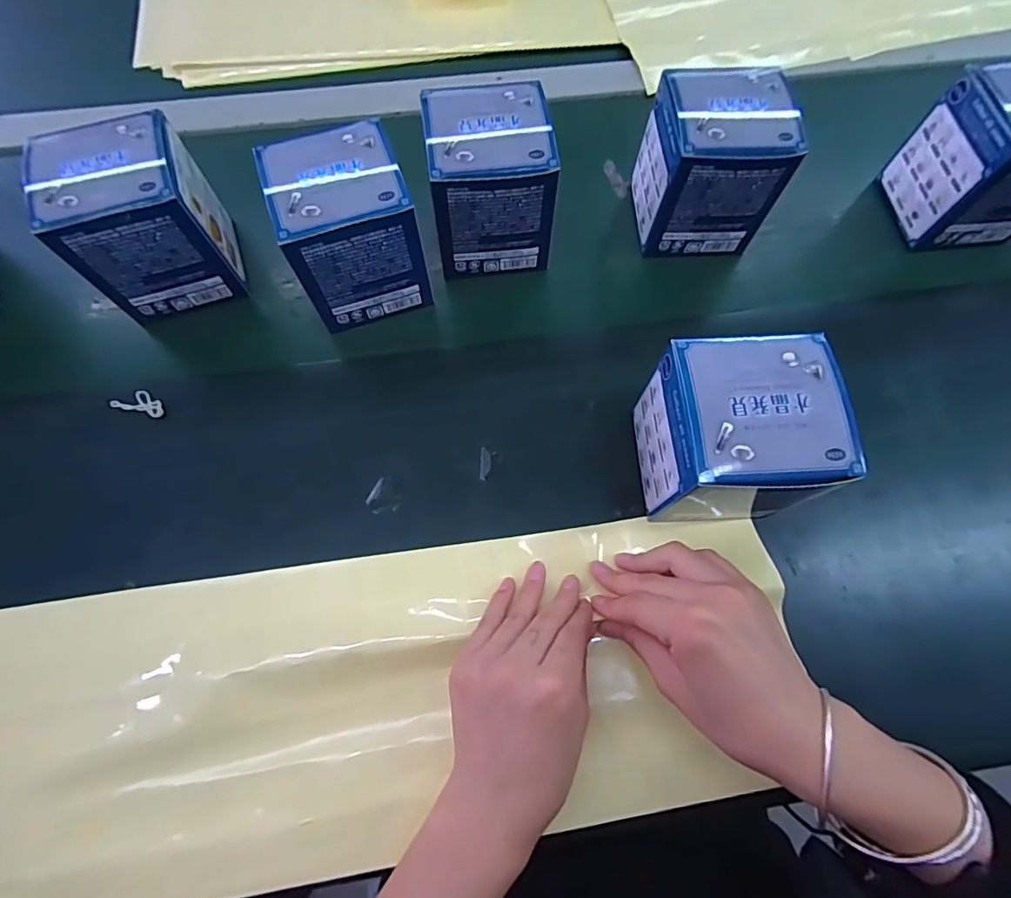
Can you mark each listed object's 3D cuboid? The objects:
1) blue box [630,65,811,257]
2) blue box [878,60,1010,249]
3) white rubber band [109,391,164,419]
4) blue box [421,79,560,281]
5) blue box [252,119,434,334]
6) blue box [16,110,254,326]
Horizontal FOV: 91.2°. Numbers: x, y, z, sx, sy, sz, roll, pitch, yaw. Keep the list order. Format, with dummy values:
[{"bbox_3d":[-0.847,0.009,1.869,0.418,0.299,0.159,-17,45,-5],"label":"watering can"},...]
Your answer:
[{"bbox_3d":[0.147,-0.203,0.362,0.092,0.101,0.081,-3,72,-1],"label":"blue box"},{"bbox_3d":[0.354,-0.213,0.365,0.075,0.104,0.084,-6,72,-2],"label":"blue box"},{"bbox_3d":[-0.249,-0.032,0.338,0.033,0.007,0.016,12,72,4],"label":"white rubber band"},{"bbox_3d":[-0.012,-0.185,0.356,0.085,0.102,0.081,-7,72,-3],"label":"blue box"},{"bbox_3d":[-0.103,-0.145,0.340,0.079,0.103,0.078,-19,73,-6],"label":"blue box"},{"bbox_3d":[-0.244,-0.153,0.337,0.084,0.092,0.078,-21,73,-7],"label":"blue box"}]

